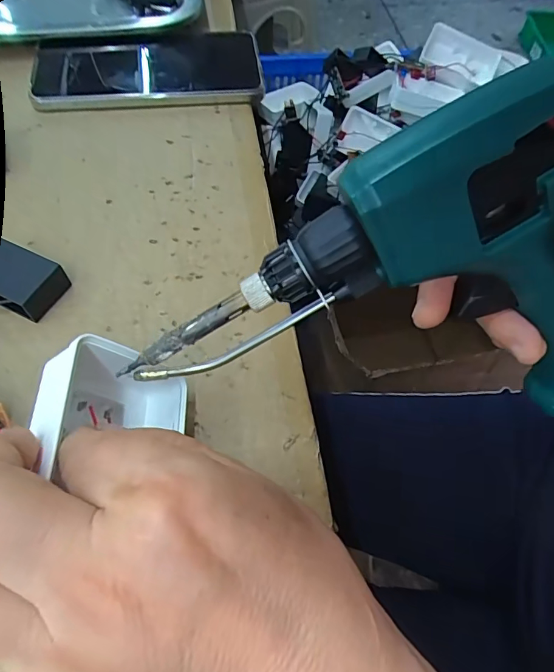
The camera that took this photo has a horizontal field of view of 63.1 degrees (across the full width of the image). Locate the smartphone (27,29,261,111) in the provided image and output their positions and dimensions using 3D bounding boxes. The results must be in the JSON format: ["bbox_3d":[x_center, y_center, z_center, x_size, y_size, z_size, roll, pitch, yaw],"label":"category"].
[{"bbox_3d":[-0.087,-0.200,0.339,0.146,0.012,0.082,-8,60,-7],"label":"smartphone"}]

